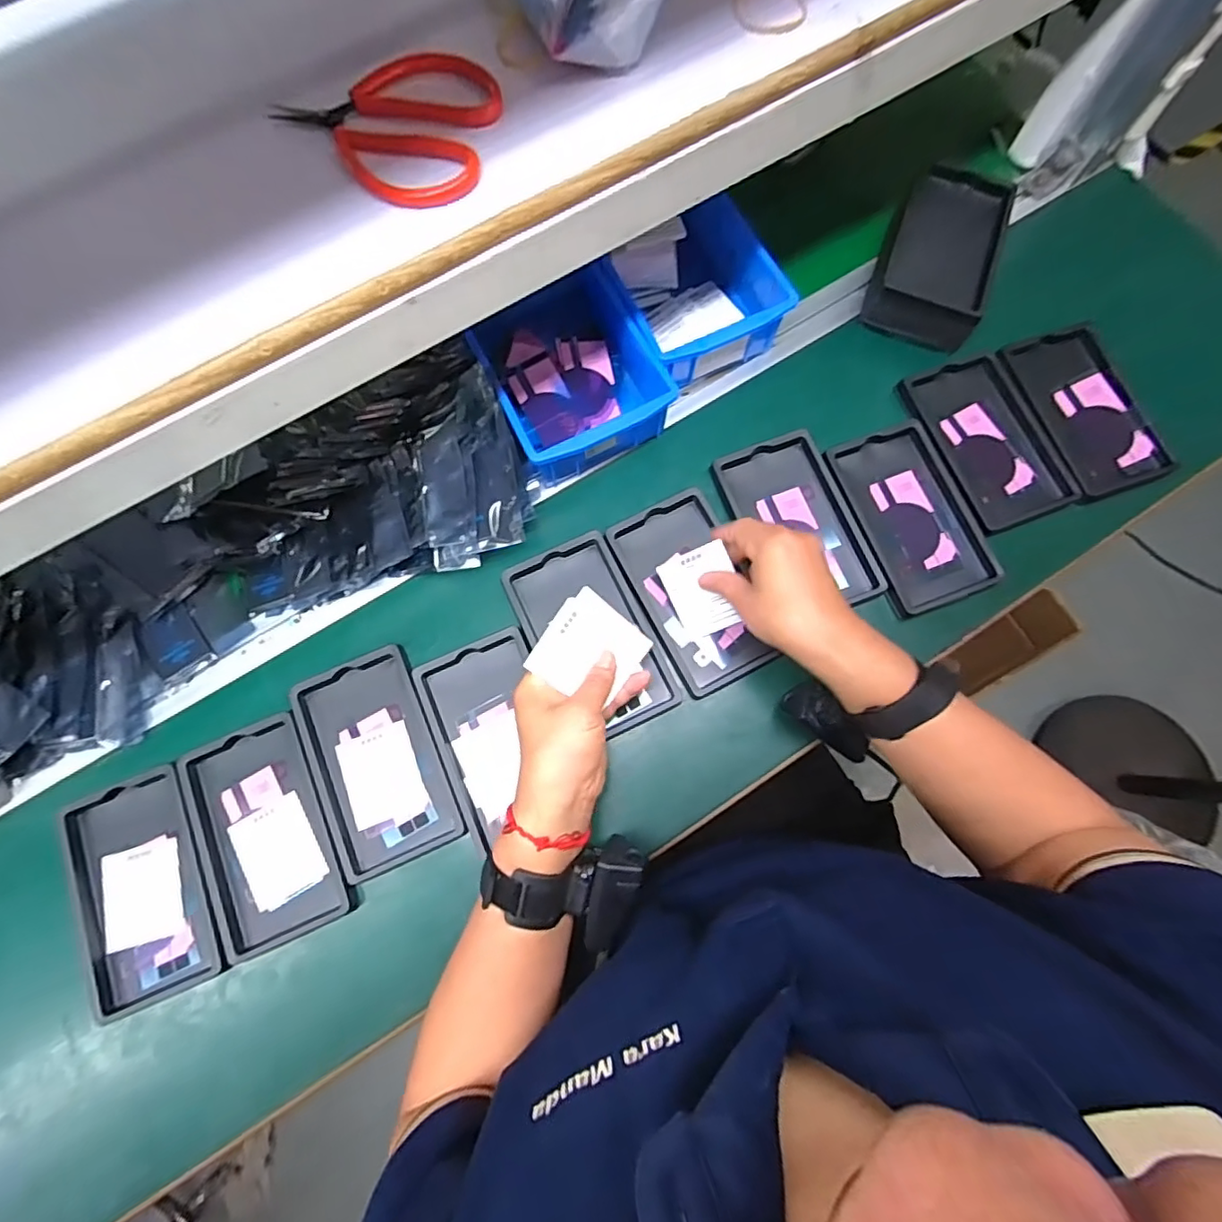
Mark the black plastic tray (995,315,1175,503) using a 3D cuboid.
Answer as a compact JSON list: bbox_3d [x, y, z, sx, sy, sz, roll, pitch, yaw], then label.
[{"bbox_3d":[0.431,-0.182,0.521,0.092,0.021,0.157,-19,77,-5],"label":"black plastic tray"}]

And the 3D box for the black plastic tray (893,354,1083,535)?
[{"bbox_3d":[0.338,-0.154,0.516,0.100,0.012,0.159,-20,77,-6],"label":"black plastic tray"}]

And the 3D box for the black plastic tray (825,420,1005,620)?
[{"bbox_3d":[0.258,-0.081,0.495,0.098,0.012,0.156,-19,77,-5],"label":"black plastic tray"}]

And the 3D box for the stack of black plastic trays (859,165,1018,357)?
[{"bbox_3d":[0.309,-0.339,0.540,0.102,0.050,0.164,25,77,5],"label":"stack of black plastic trays"}]

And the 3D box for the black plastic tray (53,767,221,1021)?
[{"bbox_3d":[-0.353,0.208,0.431,0.092,0.012,0.158,-22,77,-6],"label":"black plastic tray"}]

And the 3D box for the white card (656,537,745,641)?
[{"bbox_3d":[0.076,-0.016,0.466,0.057,0.006,0.069,-23,95,19],"label":"white card"}]

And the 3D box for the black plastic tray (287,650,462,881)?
[{"bbox_3d":[-0.184,0.117,0.453,0.094,0.014,0.160,-23,78,-6],"label":"black plastic tray"}]

